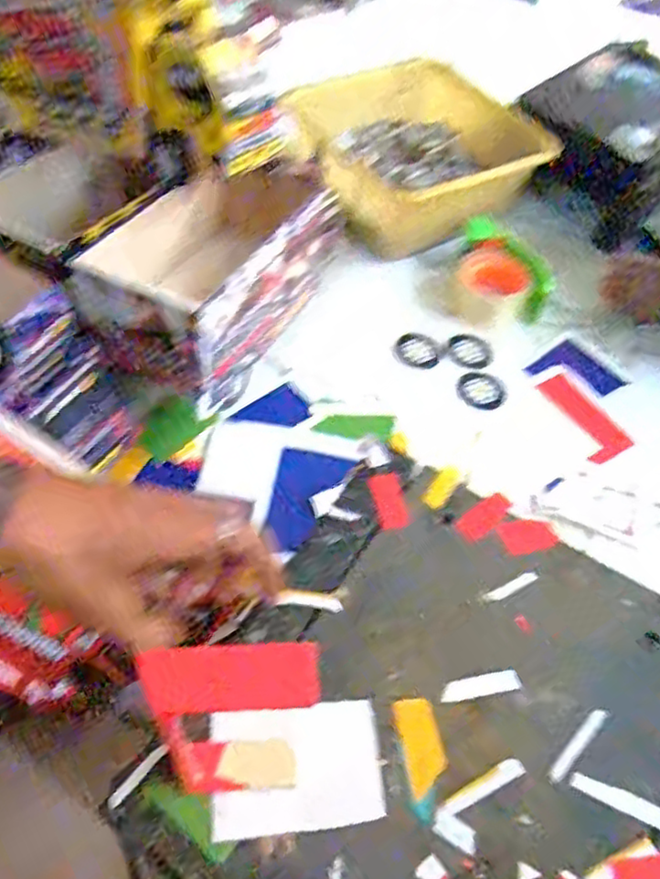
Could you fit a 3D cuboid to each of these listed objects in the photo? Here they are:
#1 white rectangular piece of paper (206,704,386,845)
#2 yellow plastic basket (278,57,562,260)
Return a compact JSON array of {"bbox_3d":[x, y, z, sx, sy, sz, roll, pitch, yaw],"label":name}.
[{"bbox_3d":[-0.017,0.167,0.358,0.085,0.006,0.059,-5,54,-8],"label":"white rectangular piece of paper"},{"bbox_3d":[0.104,-0.379,0.940,0.283,0.112,0.271,-19,57,-17],"label":"yellow plastic basket"}]

